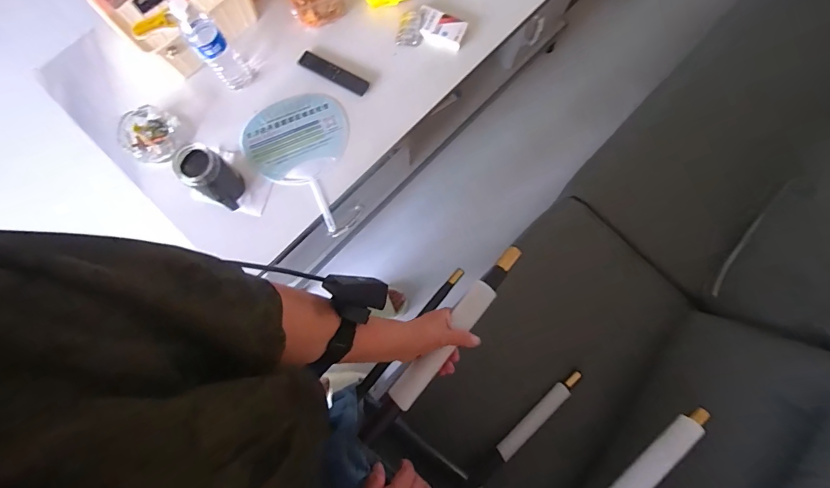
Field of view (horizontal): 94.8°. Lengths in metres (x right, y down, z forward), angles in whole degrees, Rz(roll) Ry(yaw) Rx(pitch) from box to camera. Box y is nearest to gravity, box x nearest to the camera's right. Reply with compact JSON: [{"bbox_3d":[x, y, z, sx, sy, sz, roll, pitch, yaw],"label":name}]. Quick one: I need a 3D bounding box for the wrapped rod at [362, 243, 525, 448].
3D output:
[{"bbox_3d":[0.044,0.133,0.534,0.036,0.027,0.336,40,75,7],"label":"wrapped rod"}]

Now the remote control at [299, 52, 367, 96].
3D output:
[{"bbox_3d":[-0.178,-0.375,0.843,0.165,0.012,0.036,29,80,5],"label":"remote control"}]

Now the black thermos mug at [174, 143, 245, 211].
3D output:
[{"bbox_3d":[-0.389,-0.129,0.740,0.098,0.128,0.071,34,80,6],"label":"black thermos mug"}]

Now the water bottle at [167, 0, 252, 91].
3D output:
[{"bbox_3d":[-0.393,-0.384,0.745,0.065,0.217,0.063,-29,80,-6],"label":"water bottle"}]

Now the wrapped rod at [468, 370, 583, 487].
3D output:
[{"bbox_3d":[0.240,0.396,0.820,0.329,0.027,0.035,-40,82,-8],"label":"wrapped rod"}]

